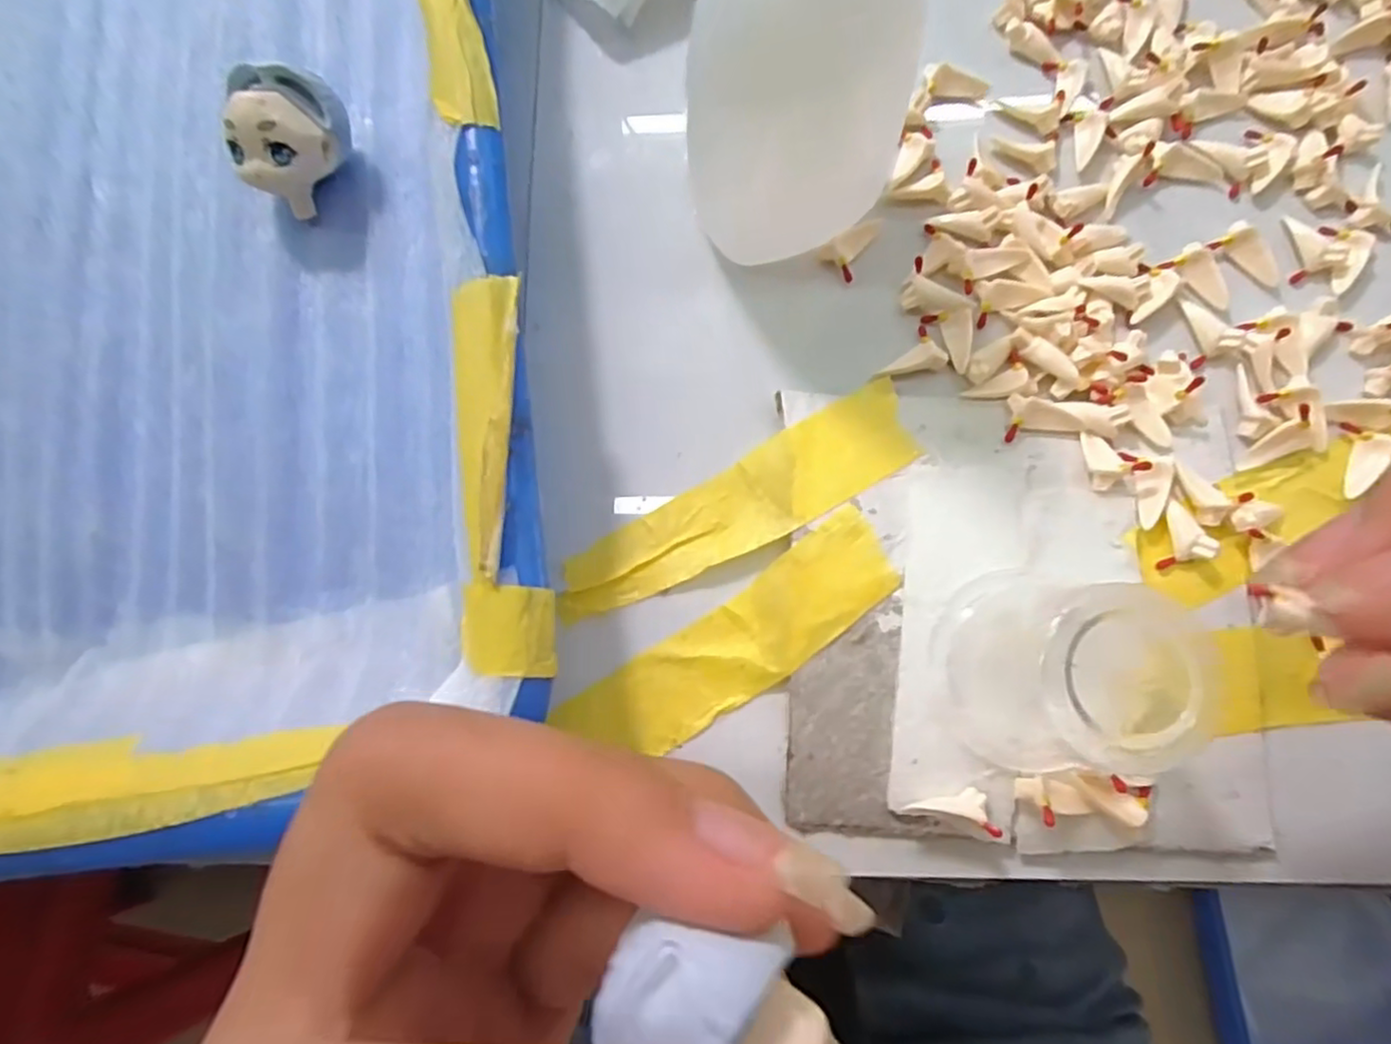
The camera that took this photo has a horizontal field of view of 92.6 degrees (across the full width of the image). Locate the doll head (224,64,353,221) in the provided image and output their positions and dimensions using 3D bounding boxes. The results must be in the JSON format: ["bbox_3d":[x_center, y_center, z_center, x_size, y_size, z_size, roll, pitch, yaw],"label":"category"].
[{"bbox_3d":[-0.090,-0.086,0.149,0.019,0.023,0.023,-4,80,2],"label":"doll head"}]

